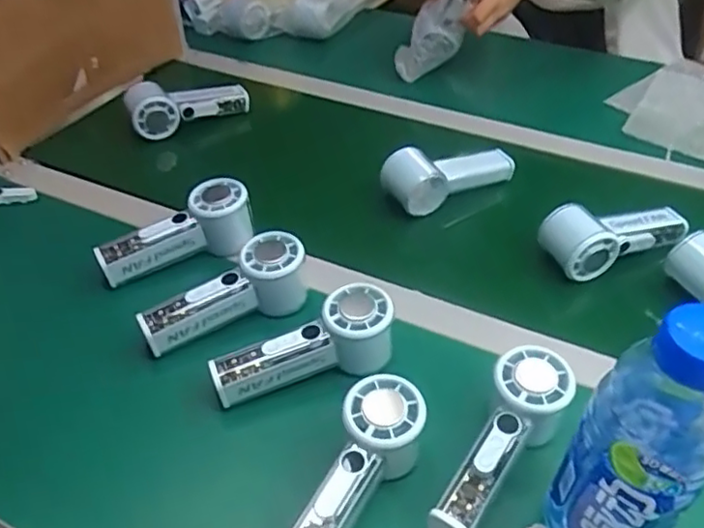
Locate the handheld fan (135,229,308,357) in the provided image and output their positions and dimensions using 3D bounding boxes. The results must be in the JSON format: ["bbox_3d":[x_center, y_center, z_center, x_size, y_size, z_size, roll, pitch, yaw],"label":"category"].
[{"bbox_3d":[-0.116,0.027,0.568,0.151,0.065,0.055,-17,45,-17],"label":"handheld fan"}]

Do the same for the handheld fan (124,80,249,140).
[{"bbox_3d":[-0.211,-0.210,0.824,0.151,0.066,0.062,-17,46,-18],"label":"handheld fan"}]

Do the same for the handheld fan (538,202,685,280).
[{"bbox_3d":[0.265,-0.036,0.638,0.159,0.053,0.057,-17,45,-17],"label":"handheld fan"}]

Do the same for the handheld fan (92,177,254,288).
[{"bbox_3d":[-0.173,-0.028,0.632,0.155,0.061,0.052,-27,48,-10],"label":"handheld fan"}]

